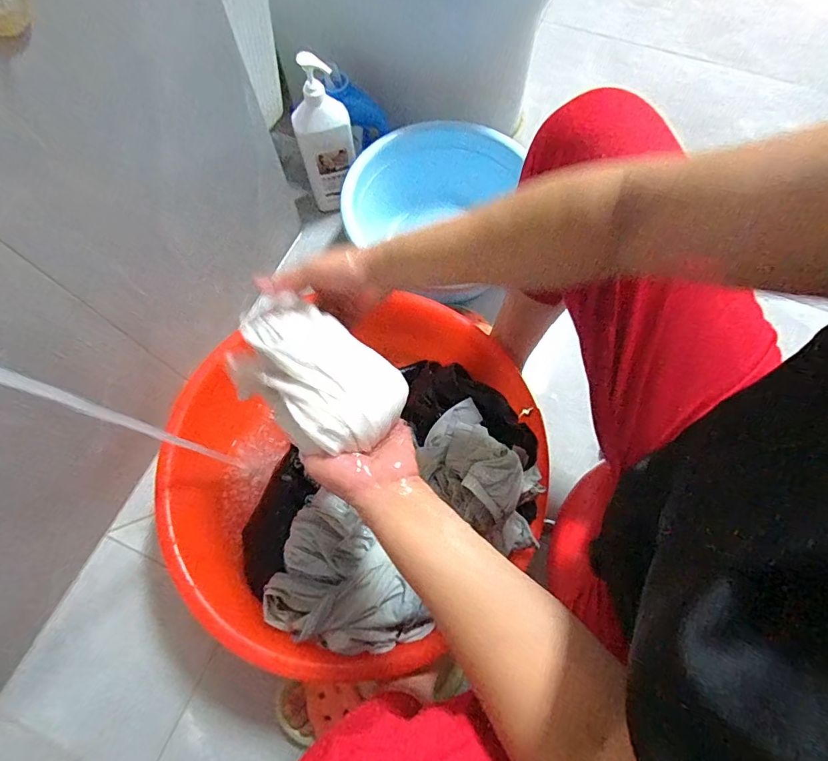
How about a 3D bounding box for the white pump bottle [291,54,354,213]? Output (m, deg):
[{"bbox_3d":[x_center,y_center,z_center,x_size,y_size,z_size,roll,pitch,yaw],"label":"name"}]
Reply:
[{"bbox_3d":[-0.159,-0.434,0.818,0.098,0.274,0.055,-14,69,-5],"label":"white pump bottle"}]

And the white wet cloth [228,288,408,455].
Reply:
[{"bbox_3d":[-0.104,-0.013,0.415,0.194,0.046,0.108,37,73,14],"label":"white wet cloth"}]

